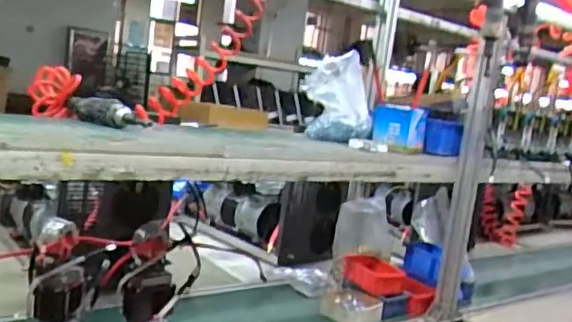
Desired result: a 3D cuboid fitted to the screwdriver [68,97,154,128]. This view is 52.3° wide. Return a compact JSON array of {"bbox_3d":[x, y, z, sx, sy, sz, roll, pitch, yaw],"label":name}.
[{"bbox_3d":[-0.334,-0.090,1.078,0.050,0.044,0.254,1,11,-44],"label":"screwdriver"}]

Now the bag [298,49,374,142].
[{"bbox_3d":[0.122,-0.145,1.412,0.180,0.227,0.087,10,8,7],"label":"bag"}]

